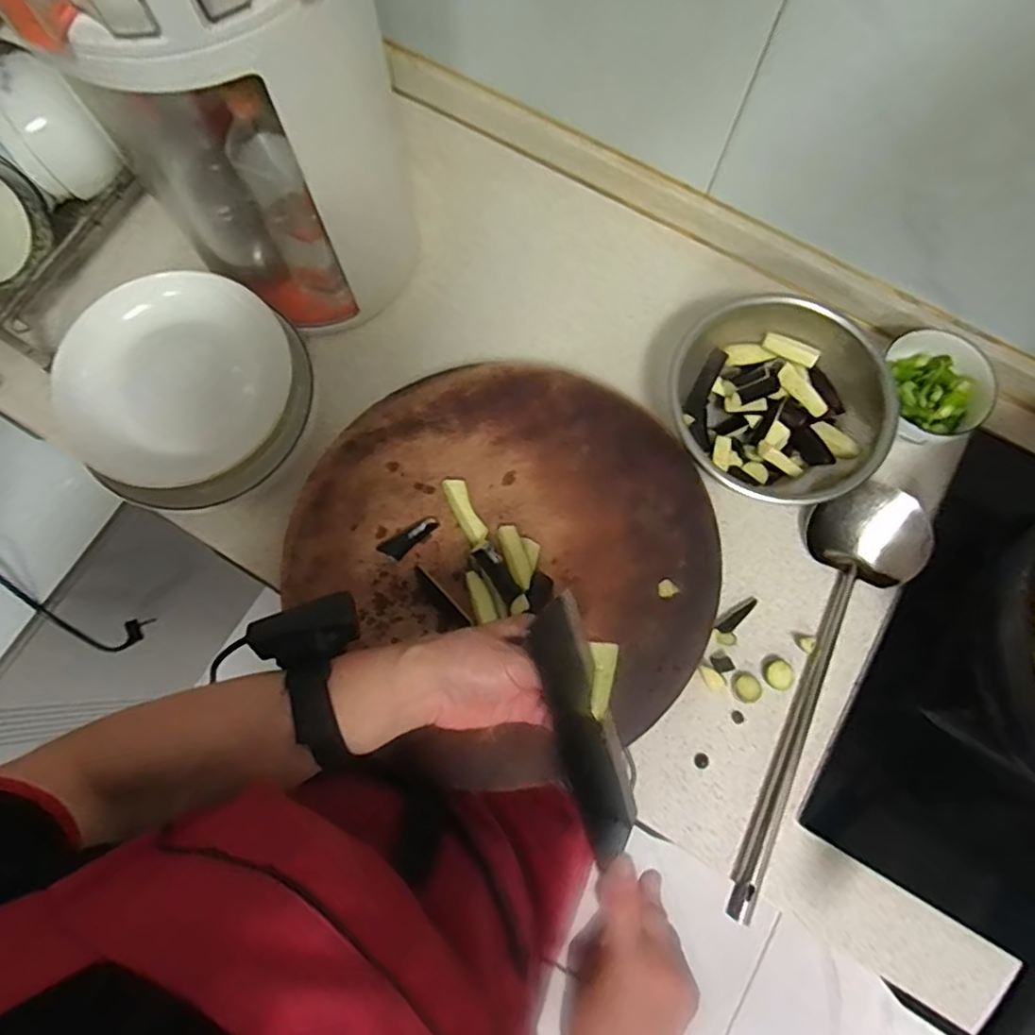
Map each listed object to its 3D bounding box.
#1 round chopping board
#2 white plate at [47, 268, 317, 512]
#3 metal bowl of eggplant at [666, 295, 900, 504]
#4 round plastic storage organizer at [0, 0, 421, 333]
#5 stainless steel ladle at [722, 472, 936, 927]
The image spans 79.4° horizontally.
[{"bbox_3d":[-0.004,0.032,0.587,0.350,0.044,0.371,0,77,-1],"label":"round chopping board"},{"bbox_3d":[-0.294,-0.113,0.561,0.195,0.041,0.201,1,81,-7],"label":"white plate"},{"bbox_3d":[0.250,-0.111,0.606,0.192,0.077,0.194,0,77,-1],"label":"metal bowl of eggplant"},{"bbox_3d":[-0.217,-0.341,0.478,0.214,0.408,0.220,0,77,-1],"label":"round plastic storage organizer"},{"bbox_3d":[0.253,0.146,0.551,0.101,0.064,0.388,33,78,6],"label":"stainless steel ladle"}]

